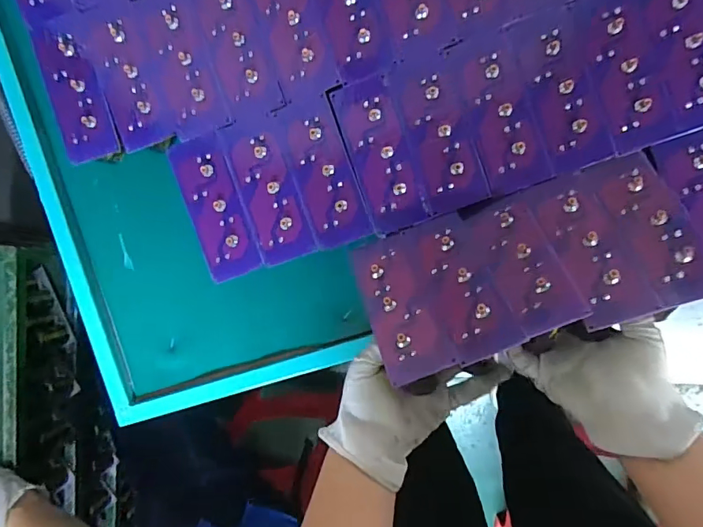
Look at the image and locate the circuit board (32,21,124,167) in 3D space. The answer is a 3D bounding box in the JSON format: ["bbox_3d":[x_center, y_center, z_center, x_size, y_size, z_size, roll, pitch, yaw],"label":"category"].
[{"bbox_3d":[-0.270,-0.169,0.450,0.055,0.008,0.130,-14,92,7],"label":"circuit board"}]

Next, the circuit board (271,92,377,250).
[{"bbox_3d":[-0.027,-0.085,0.430,0.054,0.004,0.136,-20,91,7],"label":"circuit board"}]

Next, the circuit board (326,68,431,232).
[{"bbox_3d":[0.026,-0.100,0.423,0.054,0.004,0.139,-18,91,7],"label":"circuit board"}]

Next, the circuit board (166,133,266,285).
[{"bbox_3d":[-0.130,-0.054,0.442,0.051,0.007,0.135,-19,91,7],"label":"circuit board"}]

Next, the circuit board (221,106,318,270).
[{"bbox_3d":[-0.078,-0.070,0.437,0.057,0.004,0.136,-18,91,7],"label":"circuit board"}]

